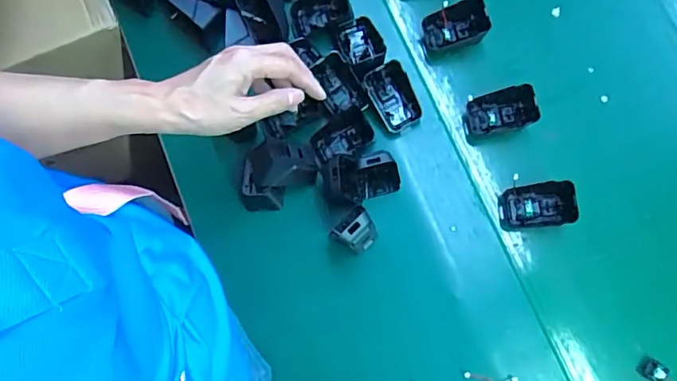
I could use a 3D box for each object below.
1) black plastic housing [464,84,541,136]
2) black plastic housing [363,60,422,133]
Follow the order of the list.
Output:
[{"bbox_3d":[0.173,-0.082,0.546,0.065,0.038,0.045,-10,80,-1],"label":"black plastic housing"},{"bbox_3d":[0.058,-0.099,0.552,0.044,0.032,0.068,-30,96,-4],"label":"black plastic housing"}]

